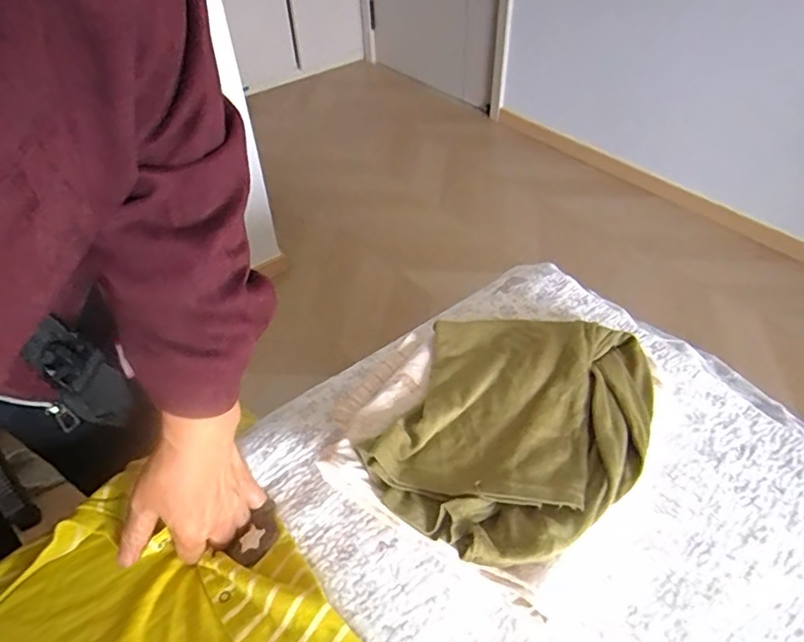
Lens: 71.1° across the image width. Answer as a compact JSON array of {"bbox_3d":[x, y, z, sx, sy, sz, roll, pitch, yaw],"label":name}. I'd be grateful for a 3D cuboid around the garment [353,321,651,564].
[{"bbox_3d":[0.102,0.080,0.493,0.210,0.032,0.280,16,48,18],"label":"garment"}]

